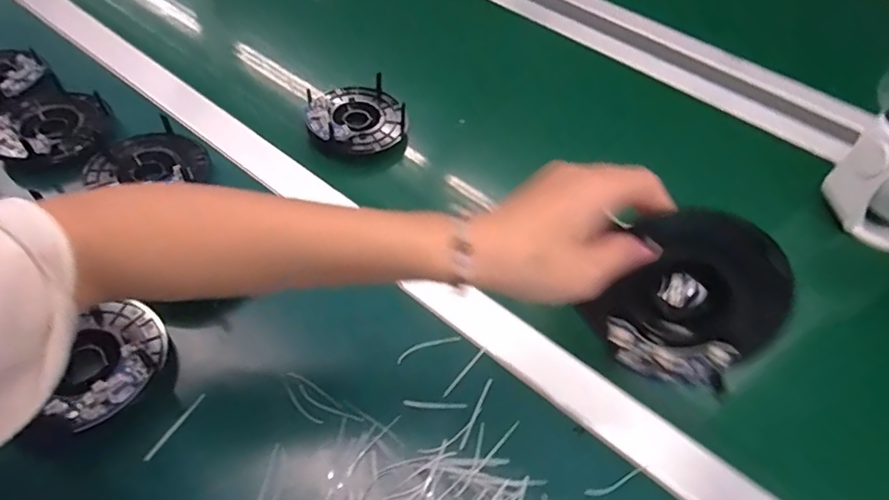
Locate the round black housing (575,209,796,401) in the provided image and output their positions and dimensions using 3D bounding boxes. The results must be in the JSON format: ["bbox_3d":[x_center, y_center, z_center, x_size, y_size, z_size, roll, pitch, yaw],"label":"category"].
[{"bbox_3d":[0.136,0.027,0.290,0.087,0.015,0.095,35,97,7],"label":"round black housing"}]

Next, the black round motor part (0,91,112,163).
[{"bbox_3d":[-0.365,-0.117,0.487,0.093,0.017,0.088,3,53,-4],"label":"black round motor part"}]

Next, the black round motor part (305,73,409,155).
[{"bbox_3d":[-0.089,-0.137,0.541,0.100,0.040,0.105,-3,55,-8],"label":"black round motor part"}]

